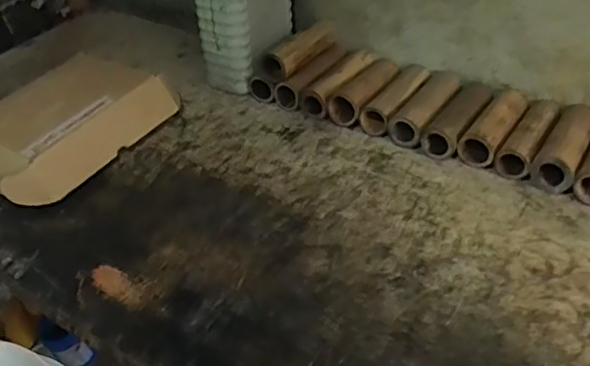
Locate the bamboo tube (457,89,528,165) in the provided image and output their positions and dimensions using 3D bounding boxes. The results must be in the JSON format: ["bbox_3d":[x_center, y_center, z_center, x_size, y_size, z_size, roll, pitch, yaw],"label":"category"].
[{"bbox_3d":[0.316,-0.088,0.896,0.054,0.055,0.172,21,45,30],"label":"bamboo tube"}]

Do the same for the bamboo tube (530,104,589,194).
[{"bbox_3d":[0.405,-0.057,0.850,0.055,0.052,0.182,20,45,29],"label":"bamboo tube"}]

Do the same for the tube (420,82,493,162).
[{"bbox_3d":[0.272,-0.108,0.924,0.056,0.048,0.197,20,45,28],"label":"tube"}]

